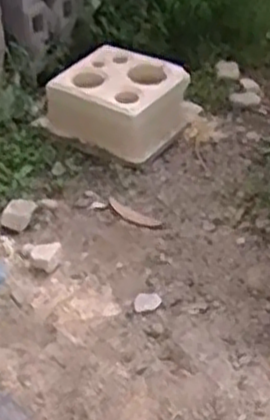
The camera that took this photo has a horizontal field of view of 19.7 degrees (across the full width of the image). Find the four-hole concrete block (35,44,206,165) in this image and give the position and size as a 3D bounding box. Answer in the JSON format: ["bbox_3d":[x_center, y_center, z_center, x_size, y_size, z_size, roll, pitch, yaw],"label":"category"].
[{"bbox_3d":[-0.032,-0.213,1.494,0.237,0.099,0.234,19,40,28],"label":"four-hole concrete block"}]

